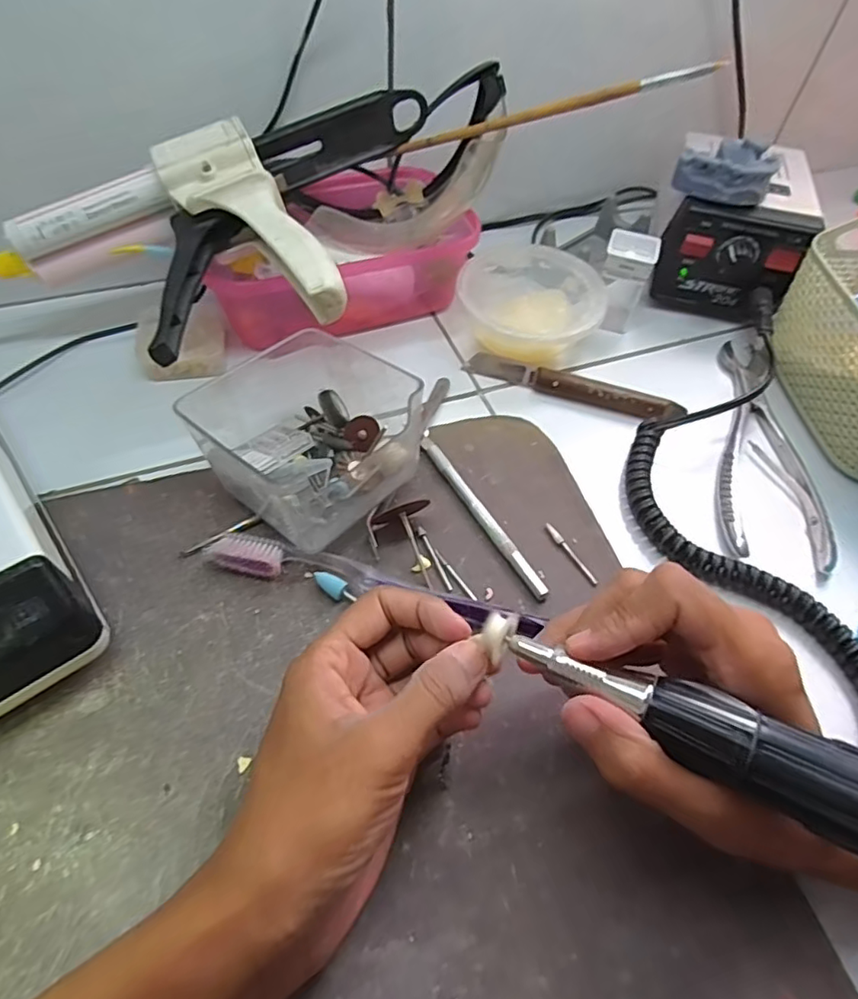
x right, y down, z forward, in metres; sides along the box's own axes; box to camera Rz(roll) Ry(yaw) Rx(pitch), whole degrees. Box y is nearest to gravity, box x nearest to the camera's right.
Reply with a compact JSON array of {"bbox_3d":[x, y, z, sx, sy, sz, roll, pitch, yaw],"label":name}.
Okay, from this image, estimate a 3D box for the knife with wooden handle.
[{"bbox_3d":[0.099,-0.077,0.401,0.147,0.016,0.021,21,56,10],"label":"knife with wooden handle"}]

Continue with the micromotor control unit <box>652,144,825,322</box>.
[{"bbox_3d":[0.242,-0.209,0.459,0.090,0.090,0.126,25,57,12],"label":"micromotor control unit"}]

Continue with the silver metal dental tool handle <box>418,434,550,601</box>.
[{"bbox_3d":[0.030,0.007,0.335,0.008,0.005,0.123,-25,61,-20],"label":"silver metal dental tool handle"}]

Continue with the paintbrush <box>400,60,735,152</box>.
[{"bbox_3d":[0.069,-0.235,0.353,0.192,0.008,0.012,2,51,25],"label":"paintbrush"}]

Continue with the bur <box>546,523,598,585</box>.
[{"bbox_3d":[0.080,0.029,0.326,0.005,0.004,0.043,-26,61,-21],"label":"bur"}]

